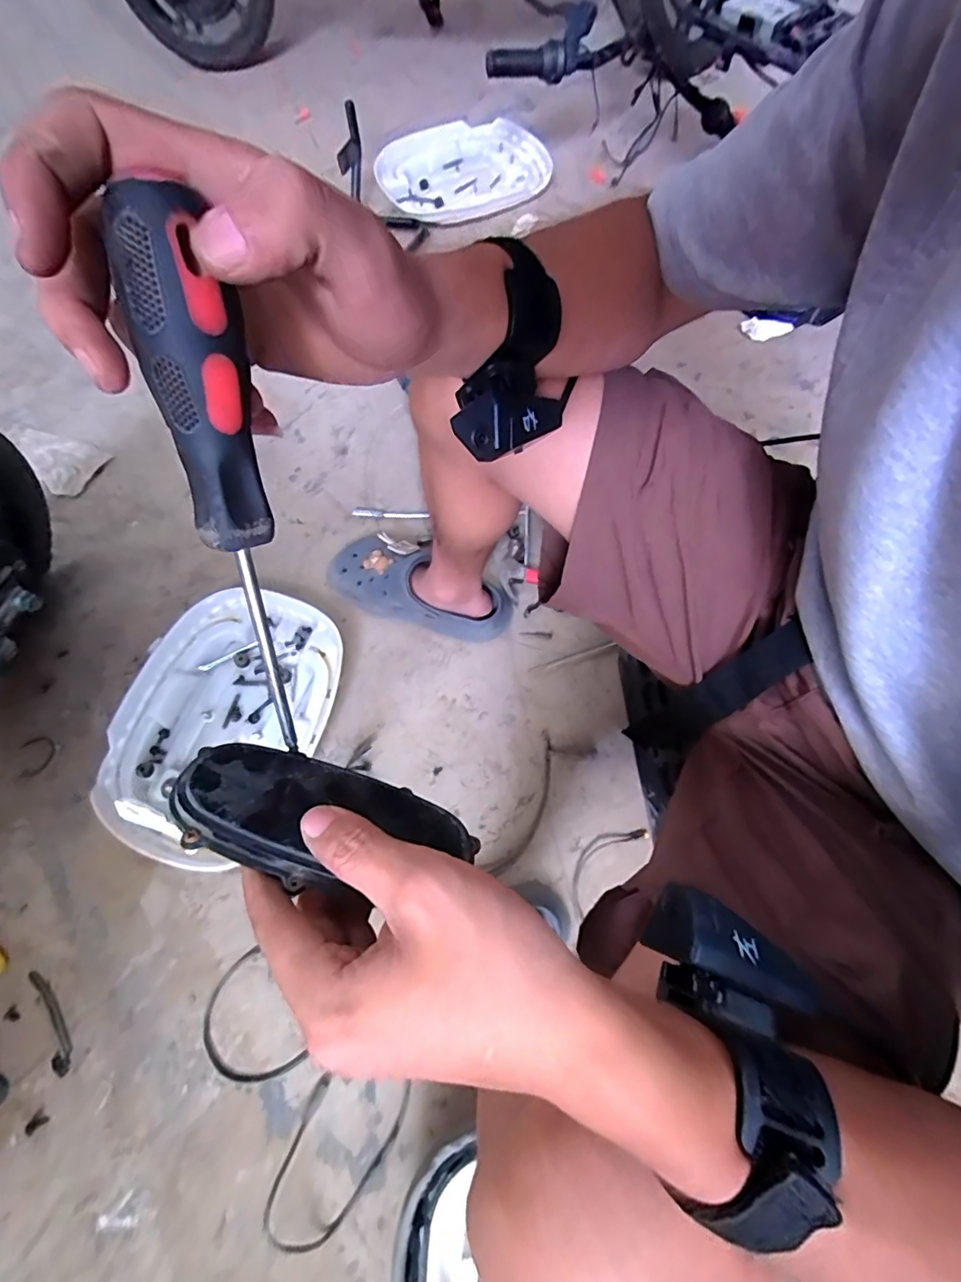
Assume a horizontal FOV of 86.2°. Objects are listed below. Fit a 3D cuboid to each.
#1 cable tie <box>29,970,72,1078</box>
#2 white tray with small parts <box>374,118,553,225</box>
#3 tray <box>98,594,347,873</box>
[{"bbox_3d":[-0.497,0.439,0.595,0.021,0.004,0.118,-30,72,-11],"label":"cable tie"},{"bbox_3d":[-0.029,-1.061,1.155,0.394,0.044,0.282,-27,72,-10],"label":"white tray with small parts"},{"bbox_3d":[-0.346,0.106,0.699,0.278,0.041,0.369,9,69,3],"label":"tray"}]

